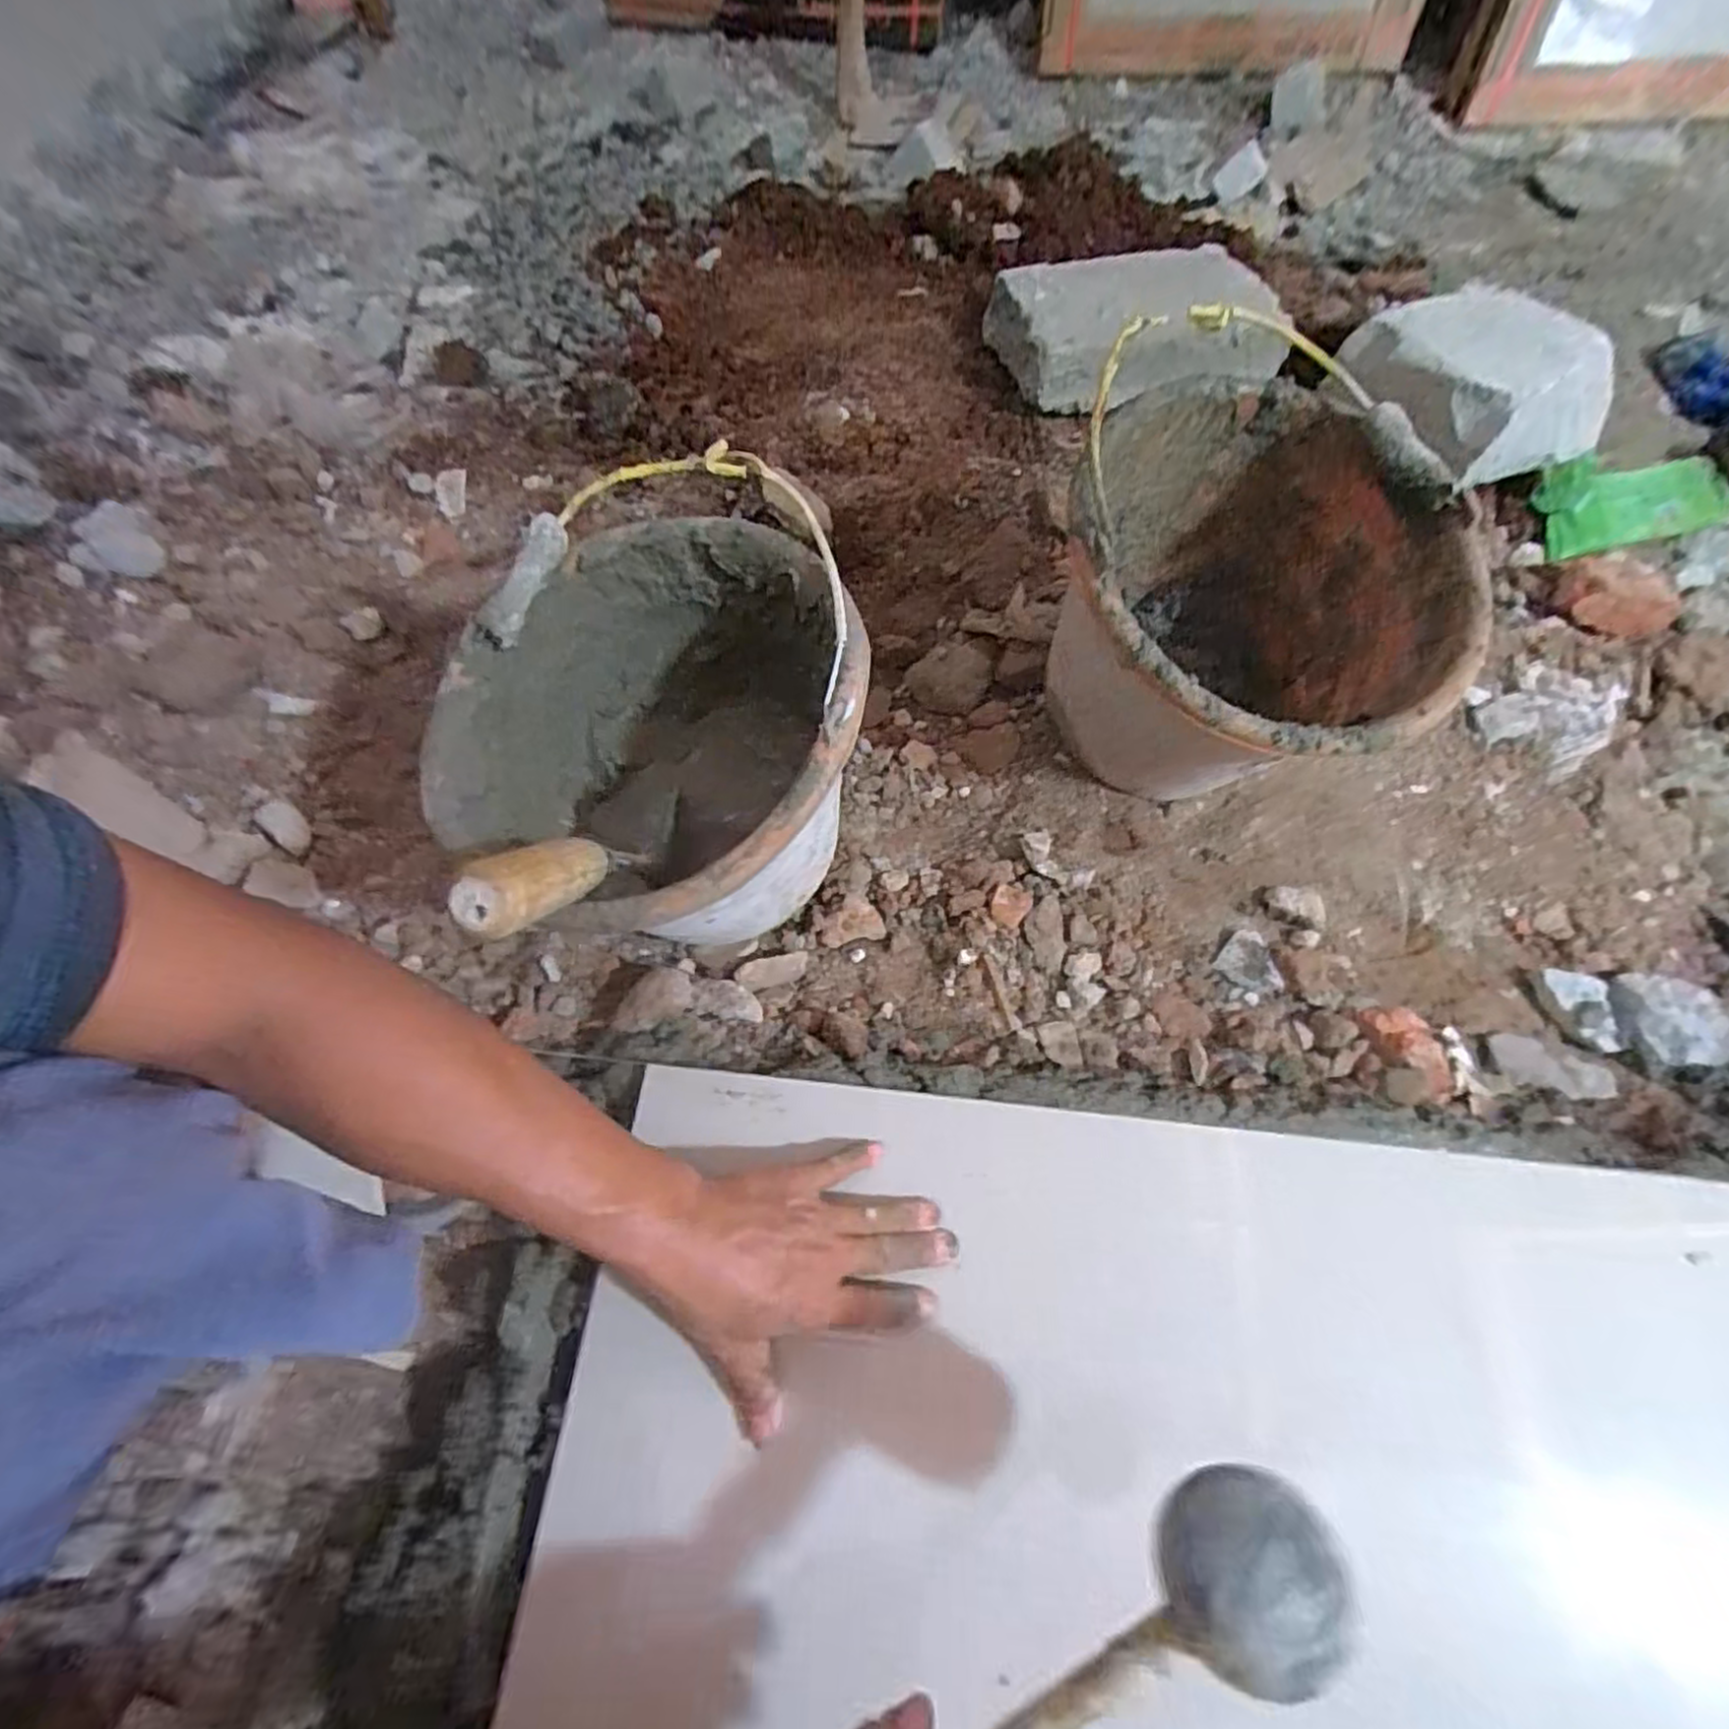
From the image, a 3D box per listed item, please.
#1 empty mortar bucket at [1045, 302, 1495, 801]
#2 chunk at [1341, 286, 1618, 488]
[{"bbox_3d":[0.260,-0.167,0.566,0.285,0.239,0.277,28,67,13],"label":"empty mortar bucket"},{"bbox_3d":[0.653,-0.526,0.811,0.194,0.116,0.229,-24,67,-11],"label":"chunk"}]

